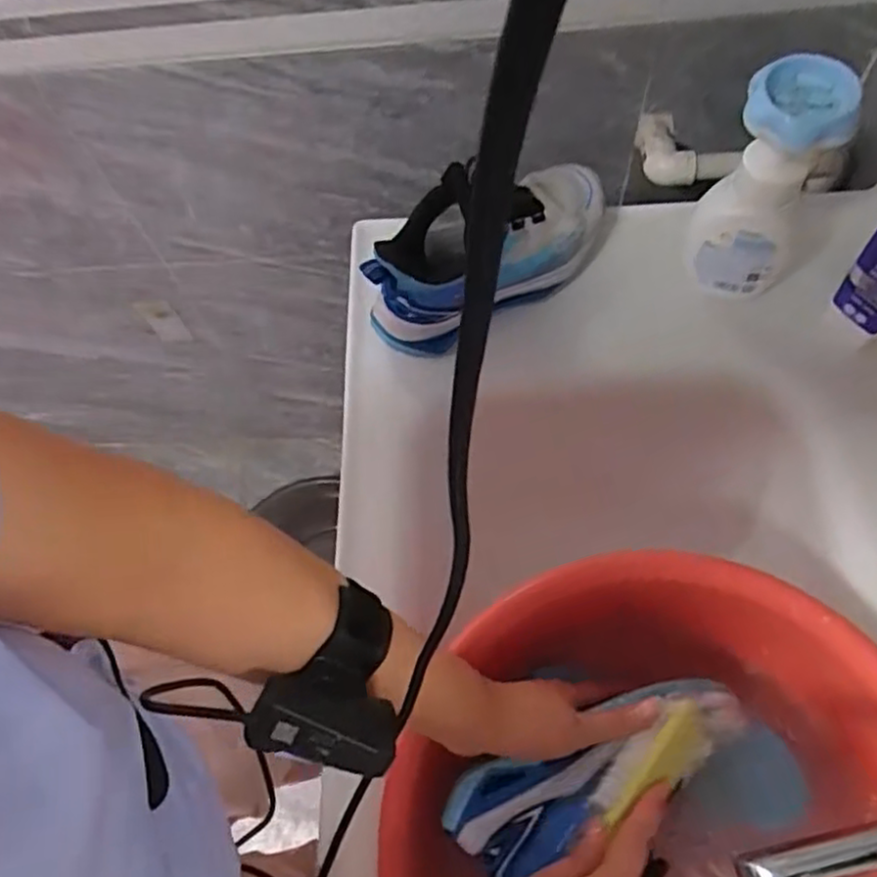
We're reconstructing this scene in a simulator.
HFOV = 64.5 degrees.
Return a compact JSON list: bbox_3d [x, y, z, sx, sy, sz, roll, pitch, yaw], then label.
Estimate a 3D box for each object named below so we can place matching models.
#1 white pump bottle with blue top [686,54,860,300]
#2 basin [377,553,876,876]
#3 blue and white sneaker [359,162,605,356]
[{"bbox_3d":[0.243,-0.183,0.514,0.084,0.163,0.069,23,72,10],"label":"white pump bottle with blue top"},{"bbox_3d":[0.162,0.255,0.443,0.304,0.117,0.348,-26,71,-7],"label":"basin"},{"bbox_3d":[0.041,-0.161,0.557,0.219,0.097,0.089,-32,72,-9],"label":"blue and white sneaker"}]

